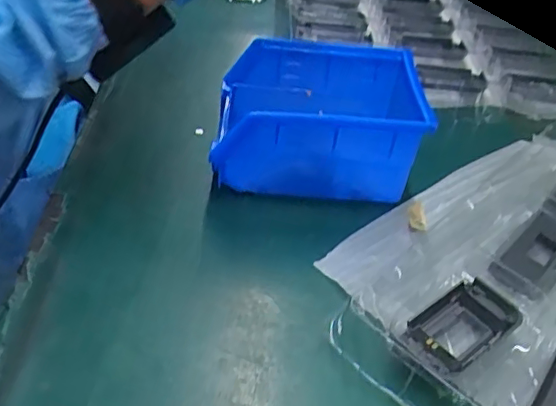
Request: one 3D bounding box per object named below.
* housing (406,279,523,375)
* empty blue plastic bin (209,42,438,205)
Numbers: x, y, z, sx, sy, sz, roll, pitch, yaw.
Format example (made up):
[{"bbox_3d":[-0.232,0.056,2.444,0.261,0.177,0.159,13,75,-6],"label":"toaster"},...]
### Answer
[{"bbox_3d":[0.100,0.066,0.314,0.071,0.012,0.036,-27,50,-32],"label":"housing"},{"bbox_3d":[0.028,-0.059,0.415,0.142,0.069,0.108,2,40,-4],"label":"empty blue plastic bin"}]

